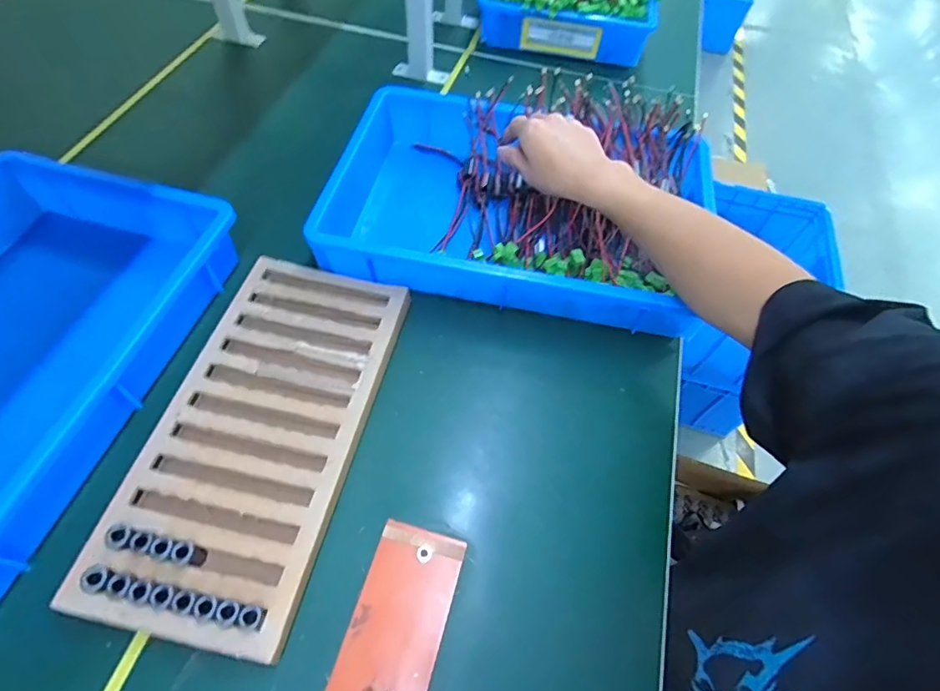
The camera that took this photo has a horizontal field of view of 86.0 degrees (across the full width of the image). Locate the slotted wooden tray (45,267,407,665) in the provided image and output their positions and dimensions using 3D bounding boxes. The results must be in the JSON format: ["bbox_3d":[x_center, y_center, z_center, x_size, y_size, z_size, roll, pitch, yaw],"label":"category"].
[{"bbox_3d":[-0.195,0.067,0.469,0.177,0.031,0.358,9,59,10],"label":"slotted wooden tray"}]

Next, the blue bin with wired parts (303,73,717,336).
[{"bbox_3d":[0.064,-0.182,0.610,0.416,0.094,0.292,9,59,9],"label":"blue bin with wired parts"}]

